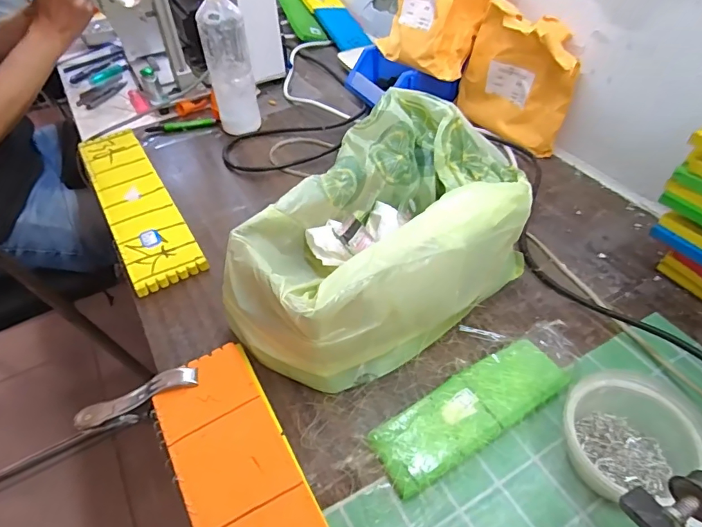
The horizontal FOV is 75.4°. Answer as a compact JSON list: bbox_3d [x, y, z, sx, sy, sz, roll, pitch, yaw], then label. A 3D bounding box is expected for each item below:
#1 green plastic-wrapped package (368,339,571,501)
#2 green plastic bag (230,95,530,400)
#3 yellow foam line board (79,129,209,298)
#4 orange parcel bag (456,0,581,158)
[{"bbox_3d":[0.103,0.125,0.390,0.179,0.014,0.059,-25,51,-19],"label":"green plastic-wrapped package"},{"bbox_3d":[0.025,-0.033,0.457,0.220,0.126,0.315,35,57,30],"label":"green plastic bag"},{"bbox_3d":[-0.291,-0.089,0.608,0.080,0.012,0.347,-26,51,-20],"label":"yellow foam line board"},{"bbox_3d":[0.232,-0.259,0.631,0.052,0.158,0.166,-25,51,-19],"label":"orange parcel bag"}]

